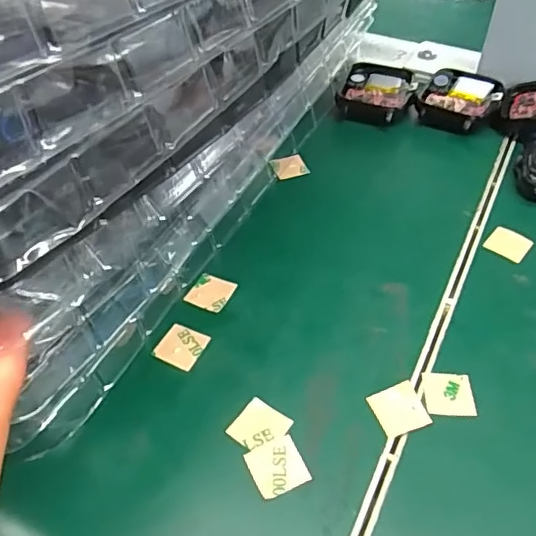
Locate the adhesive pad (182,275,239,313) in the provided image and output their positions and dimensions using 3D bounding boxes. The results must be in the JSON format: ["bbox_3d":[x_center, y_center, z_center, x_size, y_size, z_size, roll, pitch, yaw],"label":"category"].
[{"bbox_3d":[-0.022,0.009,0.214,0.016,0.004,0.015,21,50,19],"label":"adhesive pad"}]

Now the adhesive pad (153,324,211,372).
[{"bbox_3d":[-0.030,0.028,0.198,0.015,0.004,0.015,21,54,18],"label":"adhesive pad"}]

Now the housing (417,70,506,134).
[{"bbox_3d":[0.100,-0.088,0.296,0.038,0.012,0.047,19,49,18],"label":"housing"}]

